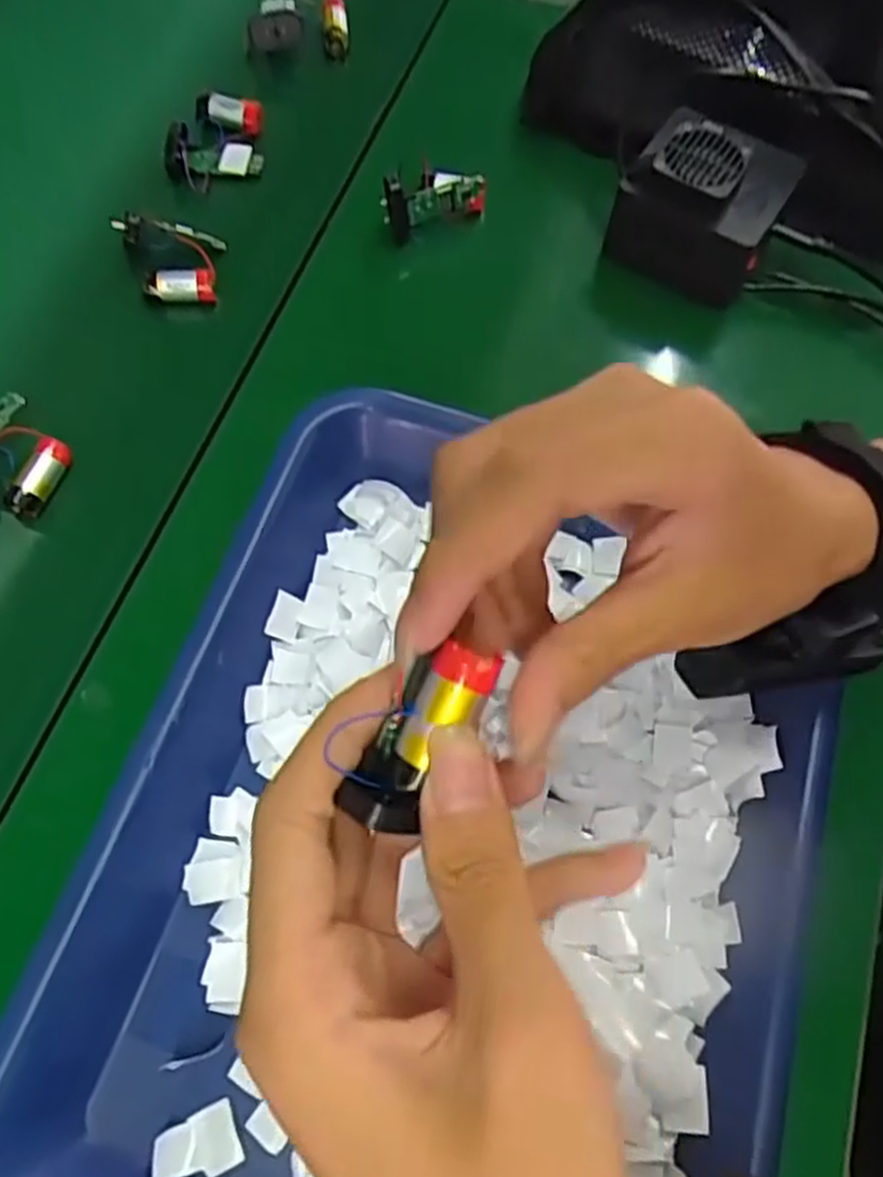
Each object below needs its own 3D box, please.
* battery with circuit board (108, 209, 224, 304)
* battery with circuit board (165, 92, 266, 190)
[{"bbox_3d":[-0.145,-0.173,0.409,0.054,0.026,0.040,5,68,-3],"label":"battery with circuit board"},{"bbox_3d":[-0.128,-0.255,0.448,0.052,0.018,0.051,-4,69,-7],"label":"battery with circuit board"}]

